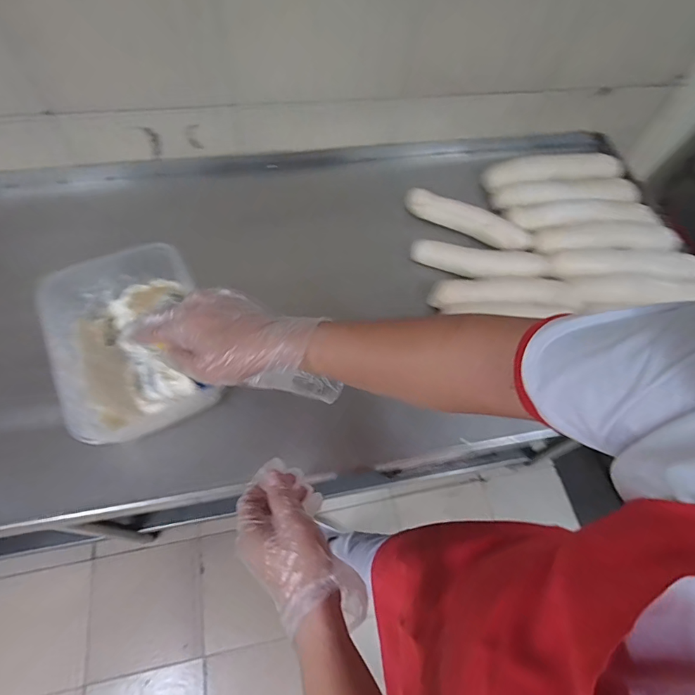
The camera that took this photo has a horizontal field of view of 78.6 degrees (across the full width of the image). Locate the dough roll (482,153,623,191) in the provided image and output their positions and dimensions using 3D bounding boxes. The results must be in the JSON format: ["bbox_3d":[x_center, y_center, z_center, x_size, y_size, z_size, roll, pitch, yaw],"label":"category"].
[{"bbox_3d":[0.424,-0.355,0.859,0.299,0.055,0.070,-3,61,-6],"label":"dough roll"}]

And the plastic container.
[{"bbox_3d":[-0.295,-0.006,0.599,0.192,0.088,0.267,-19,67,-12],"label":"plastic container"}]

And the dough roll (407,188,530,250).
[{"bbox_3d":[0.218,-0.236,0.777,0.238,0.036,0.054,26,62,10],"label":"dough roll"}]

